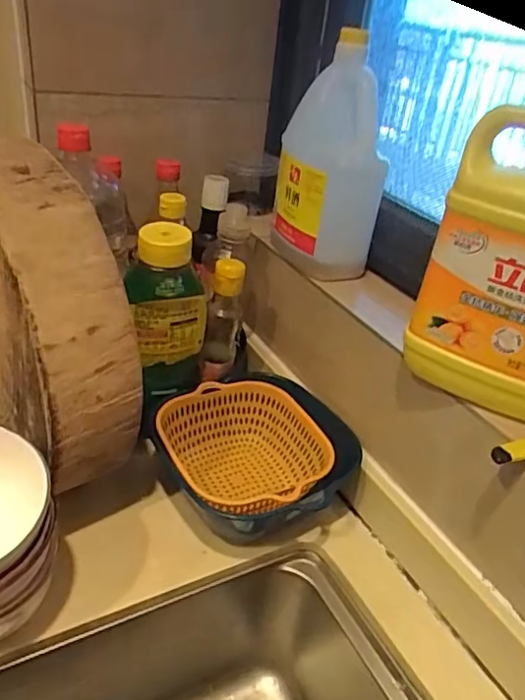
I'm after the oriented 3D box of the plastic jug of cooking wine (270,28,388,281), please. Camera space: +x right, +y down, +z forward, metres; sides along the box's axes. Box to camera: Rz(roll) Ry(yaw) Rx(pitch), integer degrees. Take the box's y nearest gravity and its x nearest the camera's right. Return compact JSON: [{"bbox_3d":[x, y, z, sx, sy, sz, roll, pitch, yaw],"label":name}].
[{"bbox_3d":[0.074,-0.204,0.610,0.113,0.231,0.110,7,34,2],"label":"plastic jug of cooking wine"}]

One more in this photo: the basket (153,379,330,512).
[{"bbox_3d":[-0.018,0.118,0.619,0.167,0.079,0.163,-11,37,-23],"label":"basket"}]

